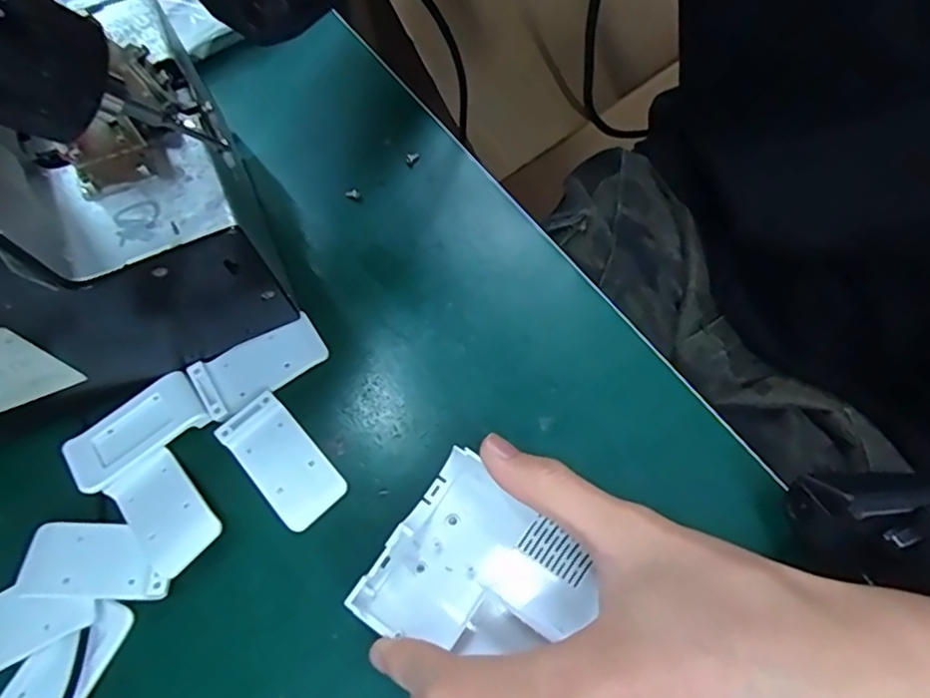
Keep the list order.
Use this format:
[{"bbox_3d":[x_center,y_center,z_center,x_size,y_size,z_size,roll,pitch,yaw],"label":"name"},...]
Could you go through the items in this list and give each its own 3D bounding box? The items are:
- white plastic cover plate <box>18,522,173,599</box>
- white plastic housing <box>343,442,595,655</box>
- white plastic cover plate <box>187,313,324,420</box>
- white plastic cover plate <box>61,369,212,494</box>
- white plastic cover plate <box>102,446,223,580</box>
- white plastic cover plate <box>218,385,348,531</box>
[{"bbox_3d":[-0.140,0.082,0.234,0.057,0.010,0.027,1,66,3],"label":"white plastic cover plate"},{"bbox_3d":[0.005,0.083,0.216,0.069,0.020,0.064,35,72,16],"label":"white plastic housing"},{"bbox_3d":[-0.089,0.006,0.265,0.054,0.005,0.028,-32,69,-11],"label":"white plastic cover plate"},{"bbox_3d":[-0.138,0.034,0.254,0.055,0.005,0.028,-35,69,-12],"label":"white plastic cover plate"},{"bbox_3d":[-0.119,0.063,0.238,0.048,0.006,0.028,42,74,18],"label":"white plastic cover plate"},{"bbox_3d":[-0.075,0.045,0.249,0.028,0.007,0.055,-40,70,-14],"label":"white plastic cover plate"}]

